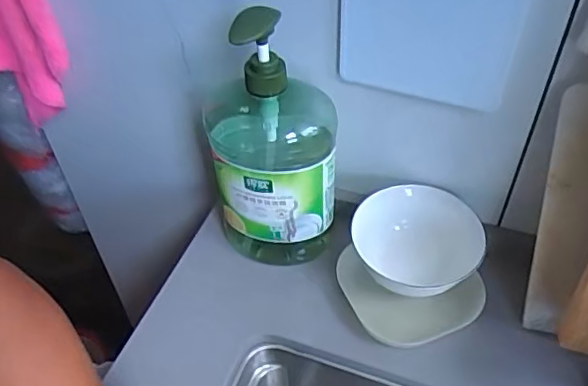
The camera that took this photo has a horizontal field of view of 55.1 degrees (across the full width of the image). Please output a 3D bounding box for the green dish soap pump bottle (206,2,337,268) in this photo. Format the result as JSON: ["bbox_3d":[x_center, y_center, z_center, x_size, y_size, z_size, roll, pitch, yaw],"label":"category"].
[{"bbox_3d":[-0.019,-0.040,0.536,0.112,0.277,0.082,-6,47,-2],"label":"green dish soap pump bottle"}]

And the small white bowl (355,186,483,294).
[{"bbox_3d":[0.123,0.053,0.572,0.112,0.055,0.126,35,58,30],"label":"small white bowl"}]

